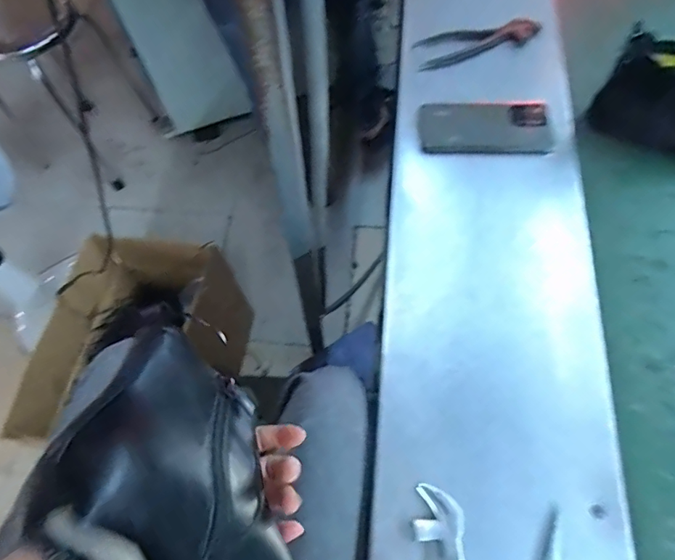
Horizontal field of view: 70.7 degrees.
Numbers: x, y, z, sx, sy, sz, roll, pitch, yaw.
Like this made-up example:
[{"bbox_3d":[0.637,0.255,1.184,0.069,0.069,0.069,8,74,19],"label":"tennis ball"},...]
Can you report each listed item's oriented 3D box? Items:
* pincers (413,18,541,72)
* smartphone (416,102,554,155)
[{"bbox_3d":[0.207,-0.361,0.708,0.191,0.021,0.065,-15,66,-8],"label":"pincers"},{"bbox_3d":[0.194,-0.202,0.628,0.170,0.014,0.082,1,72,3],"label":"smartphone"}]

